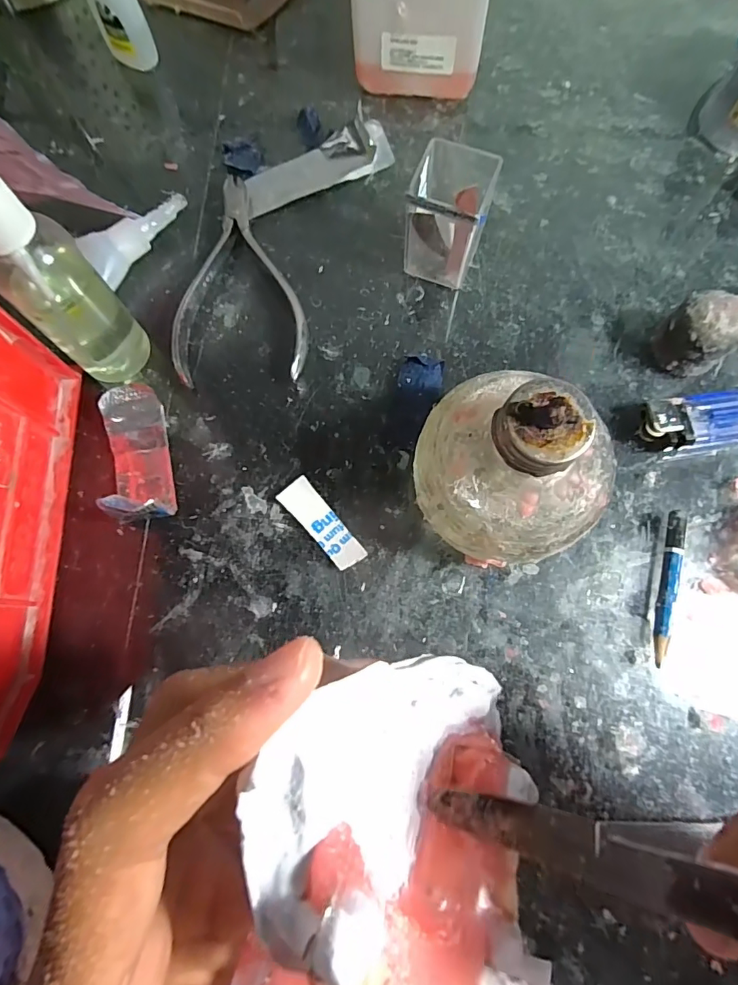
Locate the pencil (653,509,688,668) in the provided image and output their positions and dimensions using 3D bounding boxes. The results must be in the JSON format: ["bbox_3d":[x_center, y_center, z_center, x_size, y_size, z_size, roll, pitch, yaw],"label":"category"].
[{"bbox_3d":[0.128,0.039,0.206,0.007,0.009,0.065,16,76,5],"label":"pencil"}]

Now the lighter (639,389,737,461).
[{"bbox_3d":[0.169,-0.034,0.223,0.083,0.014,0.026,-11,75,-2],"label":"lighter"}]

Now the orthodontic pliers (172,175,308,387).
[{"bbox_3d":[-0.067,-0.114,0.249,0.066,0.013,0.123,-4,75,0],"label":"orthodontic pliers"}]

